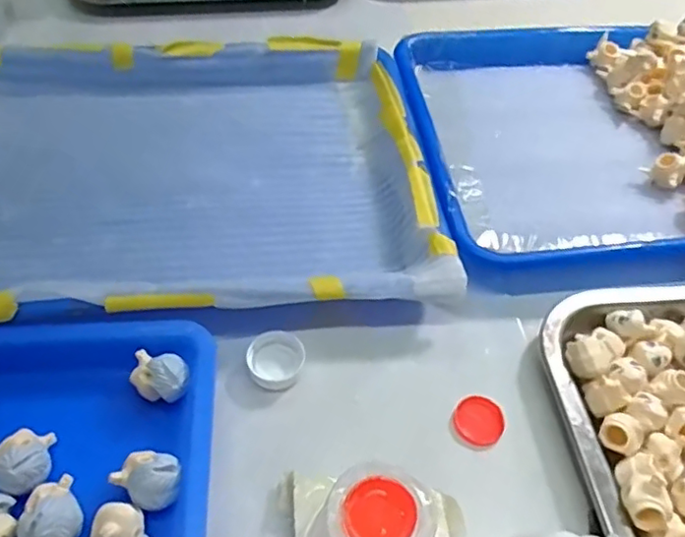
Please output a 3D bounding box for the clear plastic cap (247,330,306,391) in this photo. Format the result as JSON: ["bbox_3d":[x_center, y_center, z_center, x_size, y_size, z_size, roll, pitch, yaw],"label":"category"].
[{"bbox_3d":[-0.036,0.049,0.325,0.029,0.009,0.032,27,55,17],"label":"clear plastic cap"}]

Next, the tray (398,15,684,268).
[{"bbox_3d":[0.216,-0.106,0.440,0.328,0.037,0.256,-2,51,-5],"label":"tray"}]

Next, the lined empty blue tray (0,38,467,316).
[{"bbox_3d":[-0.114,-0.070,0.396,0.330,0.035,0.252,-4,52,-7],"label":"lined empty blue tray"}]

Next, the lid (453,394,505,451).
[{"bbox_3d":[0.070,0.079,0.310,0.025,0.004,0.028,23,54,15],"label":"lid"}]

